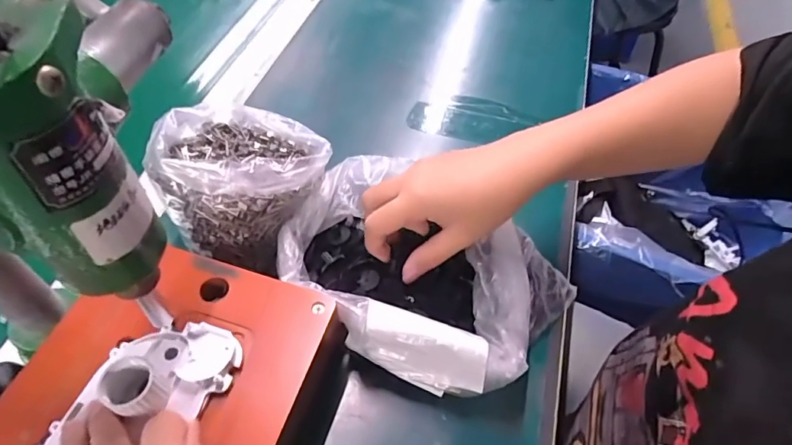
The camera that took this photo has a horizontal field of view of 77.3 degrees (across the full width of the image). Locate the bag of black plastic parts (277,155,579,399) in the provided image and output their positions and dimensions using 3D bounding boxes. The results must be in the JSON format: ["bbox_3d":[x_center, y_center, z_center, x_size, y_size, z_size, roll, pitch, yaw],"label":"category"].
[{"bbox_3d":[0.024,0.030,0.365,0.198,0.059,0.159,22,55,13],"label":"bag of black plastic parts"}]

